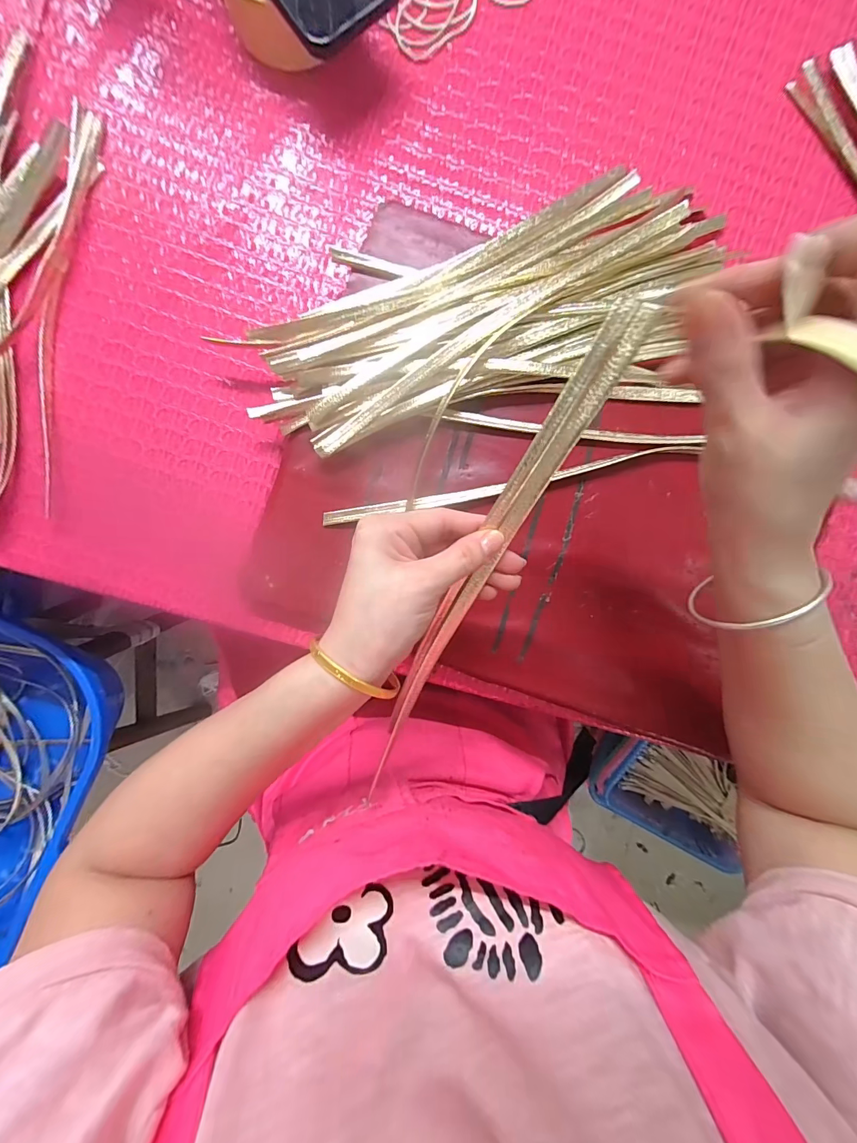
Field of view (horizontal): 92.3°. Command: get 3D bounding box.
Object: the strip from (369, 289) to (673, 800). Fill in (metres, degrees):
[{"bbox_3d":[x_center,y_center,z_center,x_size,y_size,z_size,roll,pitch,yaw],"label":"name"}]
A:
[{"bbox_3d":[0.026,0.006,0.227,0.021,0.017,0.292,27,113,-2],"label":"strip"}]

